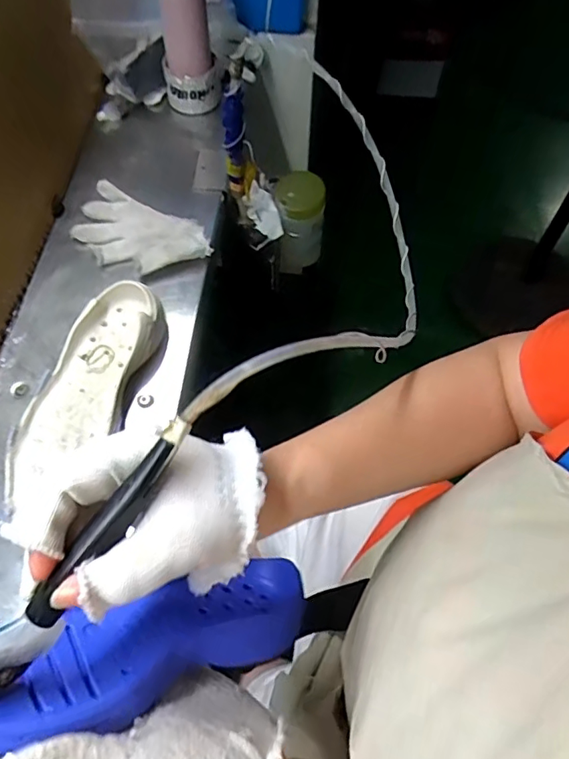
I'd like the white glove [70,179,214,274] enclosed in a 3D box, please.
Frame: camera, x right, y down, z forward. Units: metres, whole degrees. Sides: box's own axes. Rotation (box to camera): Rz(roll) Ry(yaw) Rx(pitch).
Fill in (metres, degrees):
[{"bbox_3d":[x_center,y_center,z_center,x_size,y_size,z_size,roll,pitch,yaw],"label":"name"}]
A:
[{"bbox_3d":[-0.190,-0.184,0.670,0.183,0.031,0.100,30,65,17],"label":"white glove"}]

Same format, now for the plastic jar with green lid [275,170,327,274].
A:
[{"bbox_3d":[0.025,-0.254,0.851,0.072,0.145,0.100,0,61,1],"label":"plastic jar with green lid"}]

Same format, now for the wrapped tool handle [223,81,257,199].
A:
[{"bbox_3d":[-0.060,-0.304,0.680,0.037,0.180,0.038,-5,61,-2],"label":"wrapped tool handle"}]

